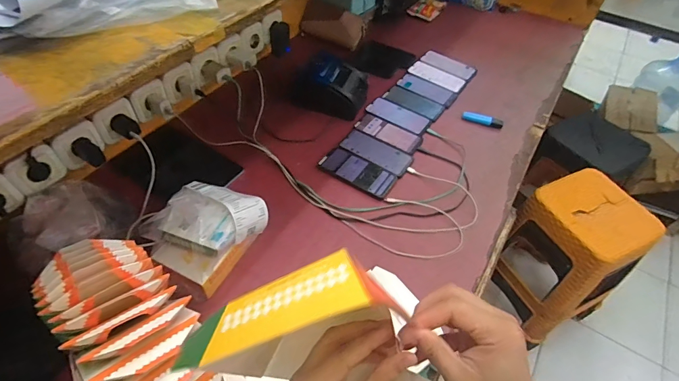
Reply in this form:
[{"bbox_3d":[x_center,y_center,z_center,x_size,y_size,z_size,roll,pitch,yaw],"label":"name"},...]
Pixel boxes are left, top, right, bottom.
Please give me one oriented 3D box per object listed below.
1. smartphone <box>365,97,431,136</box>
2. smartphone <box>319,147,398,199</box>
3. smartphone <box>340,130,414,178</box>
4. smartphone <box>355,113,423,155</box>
[{"bbox_3d":[0.154,-0.195,0.996,0.165,0.007,0.073,33,56,22],"label":"smartphone"},{"bbox_3d":[0.041,-0.042,0.856,0.165,0.012,0.073,29,54,19],"label":"smartphone"},{"bbox_3d":[0.084,-0.090,0.891,0.167,0.008,0.078,31,55,21],"label":"smartphone"},{"bbox_3d":[0.120,-0.144,0.948,0.165,0.004,0.069,31,55,21],"label":"smartphone"}]

